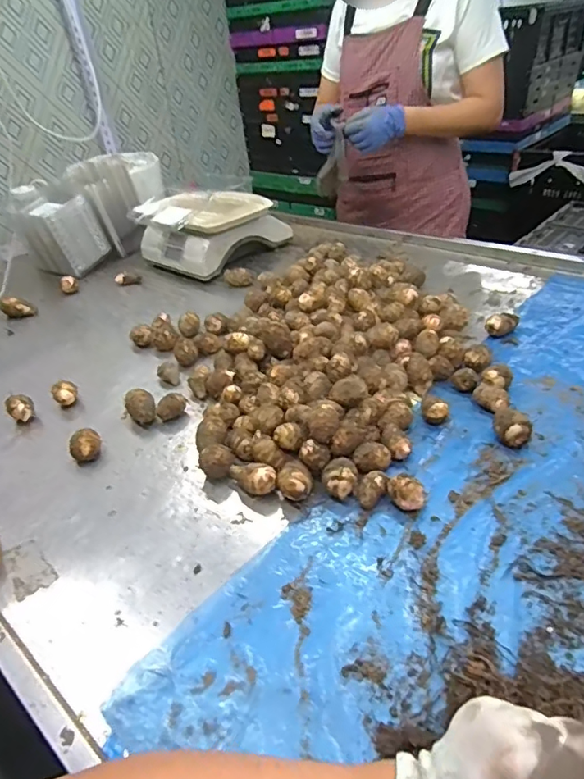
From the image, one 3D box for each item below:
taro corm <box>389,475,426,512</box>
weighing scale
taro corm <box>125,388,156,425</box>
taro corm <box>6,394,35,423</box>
[{"bbox_3d":[0.124,0.115,0.553,0.033,0.034,0.034,-3,35,2],"label":"taro corm"},{"bbox_3d":[-0.187,-0.380,1.226,0.284,0.142,0.284,23,44,33],"label":"weighing scale"},{"bbox_3d":[-0.215,0.028,0.735,0.037,0.044,0.048,-19,38,-18],"label":"taro corm"},{"bbox_3d":[-0.399,0.031,0.760,0.035,0.040,0.036,-26,40,-26],"label":"taro corm"}]

